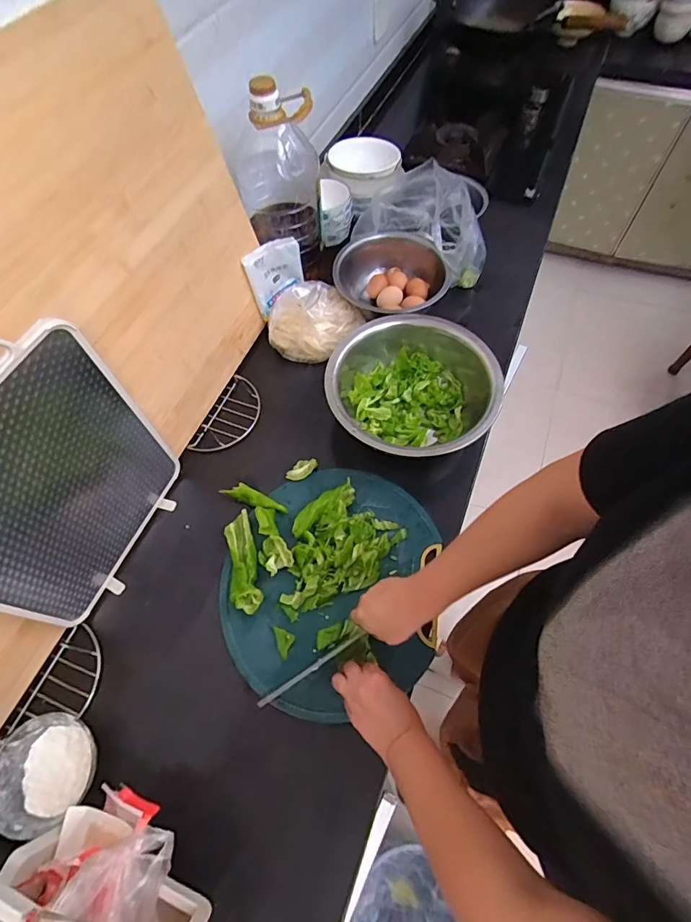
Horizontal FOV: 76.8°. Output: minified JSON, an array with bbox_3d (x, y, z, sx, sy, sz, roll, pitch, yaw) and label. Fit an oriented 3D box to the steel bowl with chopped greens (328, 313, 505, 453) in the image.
[{"bbox_3d":[0.115,-0.120,0.775,0.286,0.148,0.303,-1,62,2],"label":"steel bowl with chopped greens"}]

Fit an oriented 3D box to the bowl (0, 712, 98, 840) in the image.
[{"bbox_3d":[-0.364,0.376,0.531,0.114,0.044,0.114,-1,62,2],"label":"bowl"}]

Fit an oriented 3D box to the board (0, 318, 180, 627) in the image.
[{"bbox_3d":[-0.344,0.037,0.531,0.017,0.380,0.282,20,65,12],"label":"board"}]

